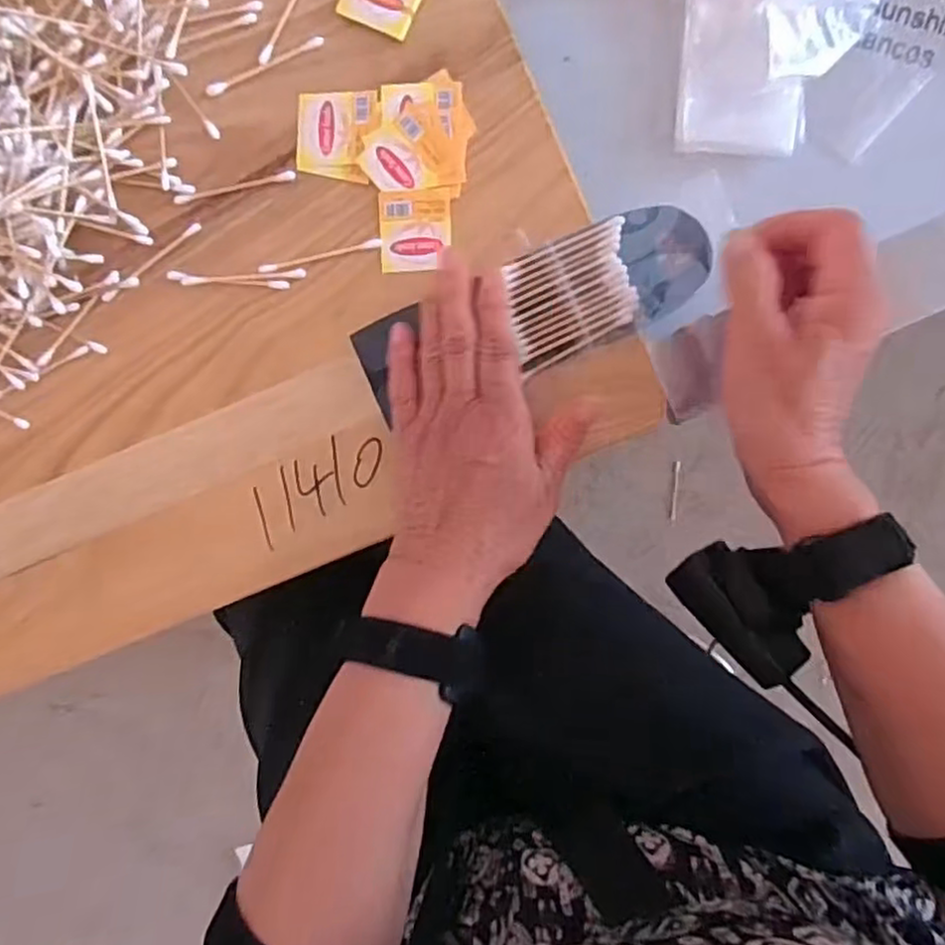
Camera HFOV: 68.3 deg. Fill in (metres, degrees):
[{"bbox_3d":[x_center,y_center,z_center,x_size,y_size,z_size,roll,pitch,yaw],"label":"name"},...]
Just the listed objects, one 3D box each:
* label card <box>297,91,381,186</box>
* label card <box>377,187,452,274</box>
[{"bbox_3d":[-0.075,-0.186,0.386,0.047,0.004,0.046,7,98,10],"label":"label card"},{"bbox_3d":[-0.031,-0.133,0.383,0.039,0.004,0.043,-2,93,5],"label":"label card"}]

